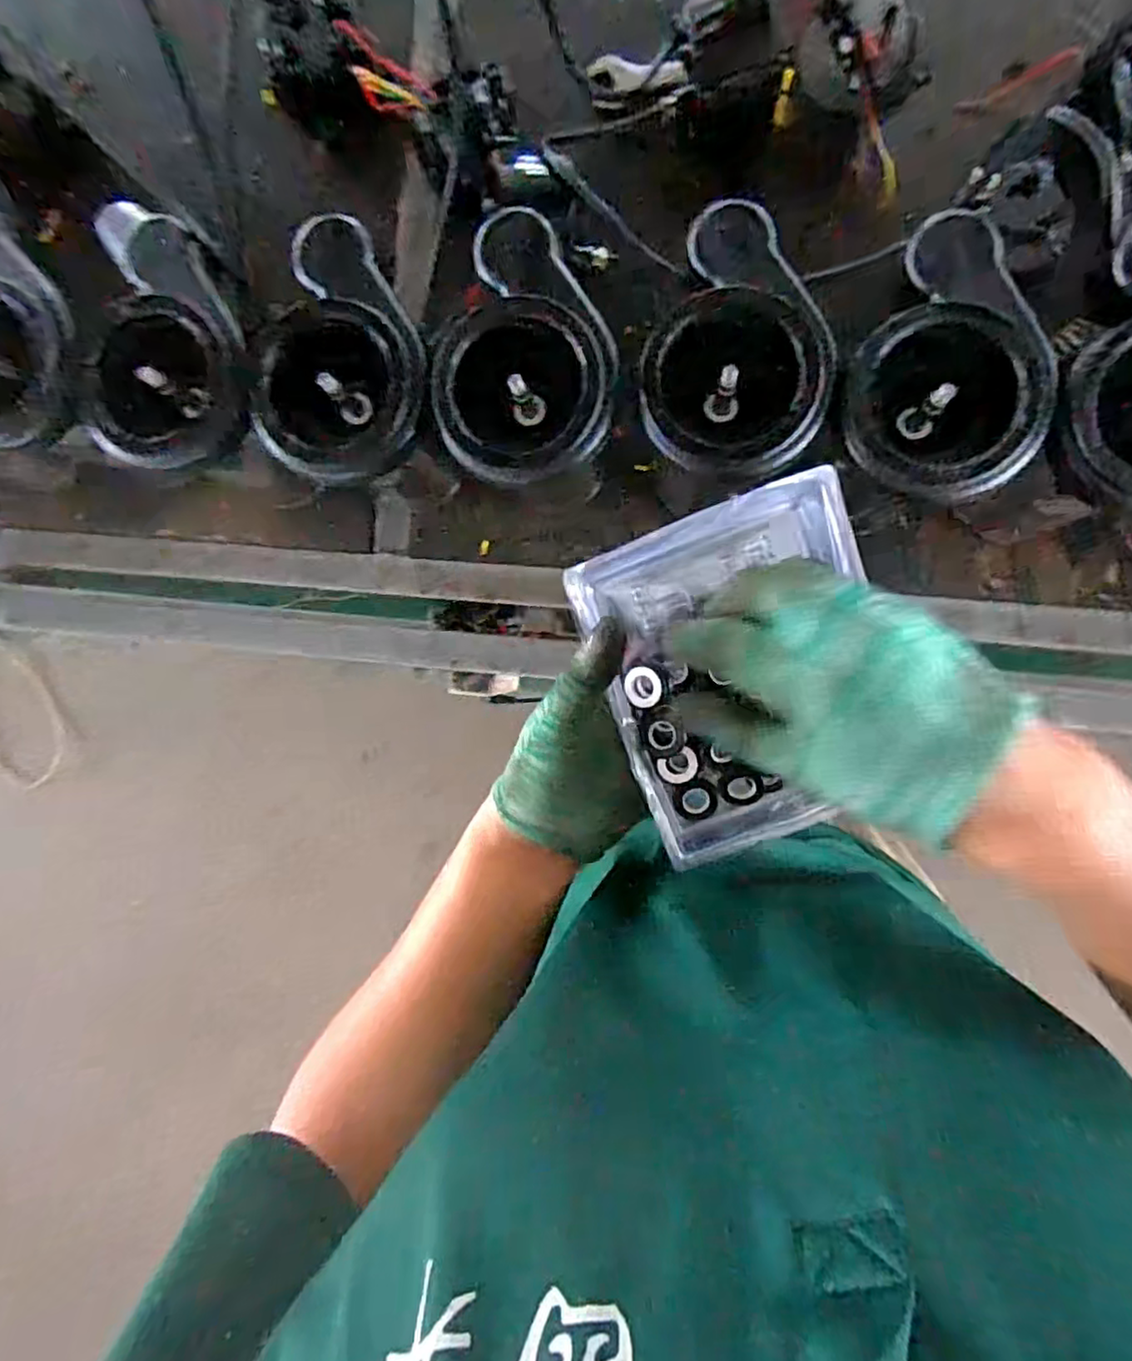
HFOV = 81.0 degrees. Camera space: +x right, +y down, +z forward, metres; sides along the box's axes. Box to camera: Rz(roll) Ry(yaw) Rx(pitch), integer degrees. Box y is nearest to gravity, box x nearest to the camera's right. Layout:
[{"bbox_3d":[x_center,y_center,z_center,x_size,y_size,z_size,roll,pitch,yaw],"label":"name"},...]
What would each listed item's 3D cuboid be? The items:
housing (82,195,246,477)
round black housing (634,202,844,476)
[{"bbox_3d":[-0.283,-0.239,0.483,0.120,0.058,0.161,-10,92,8],"label":"housing"},{"bbox_3d":[0.106,-0.214,0.436,0.113,0.056,0.161,-7,92,7],"label":"round black housing"}]

